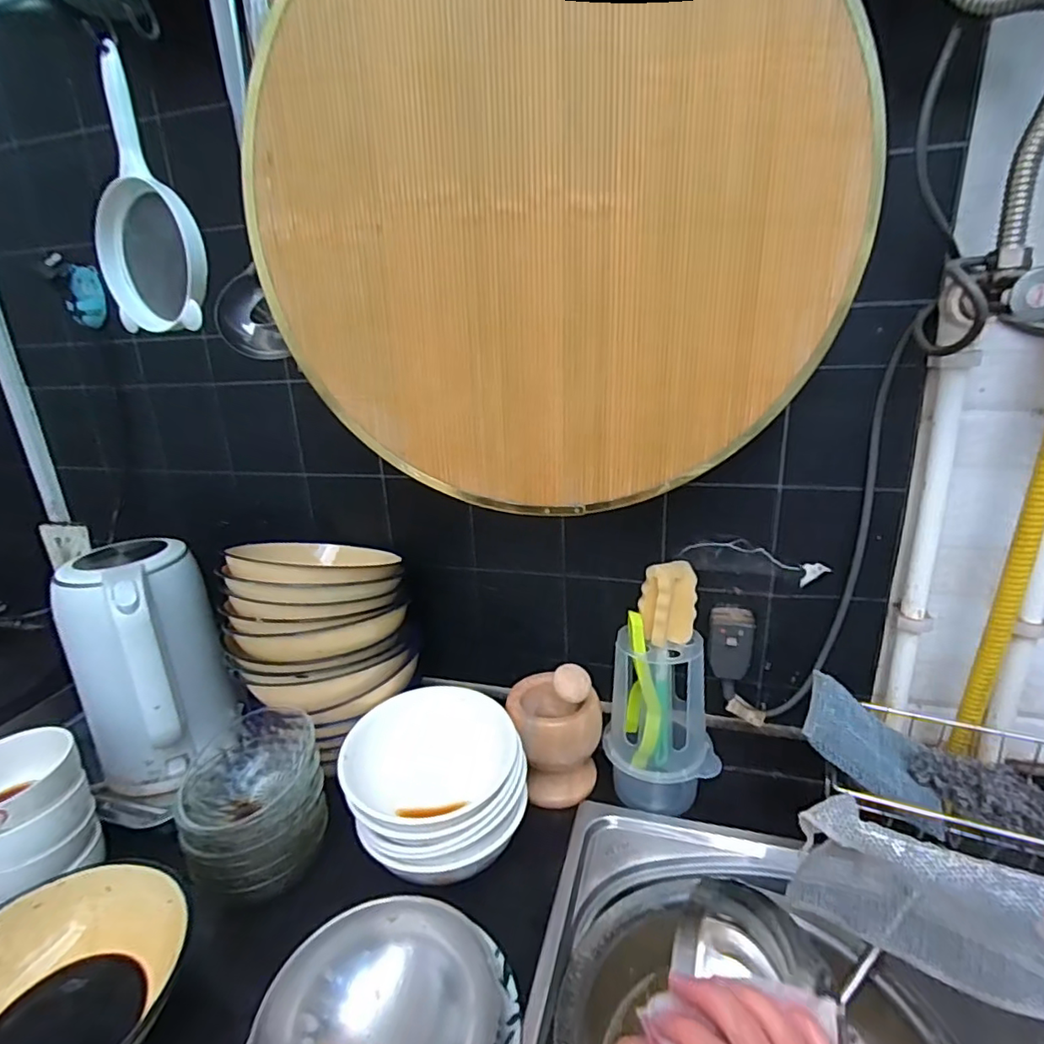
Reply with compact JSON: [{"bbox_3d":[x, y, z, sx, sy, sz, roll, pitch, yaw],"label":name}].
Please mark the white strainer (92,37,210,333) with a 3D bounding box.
[{"bbox_3d":[-0.332,-0.272,0.500,0.119,0.197,0.043,12,24,36],"label":"white strainer"}]

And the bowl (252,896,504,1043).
[{"bbox_3d":[-0.091,0.342,0.389,0.142,0.061,0.140,-3,19,1],"label":"bowl"}]

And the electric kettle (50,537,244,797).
[{"bbox_3d":[-0.410,0.172,0.651,0.147,0.257,0.175,-19,25,-39],"label":"electric kettle"}]

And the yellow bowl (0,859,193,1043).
[{"bbox_3d":[-0.339,0.366,0.426,0.187,0.110,0.179,-3,19,1],"label":"yellow bowl"}]

